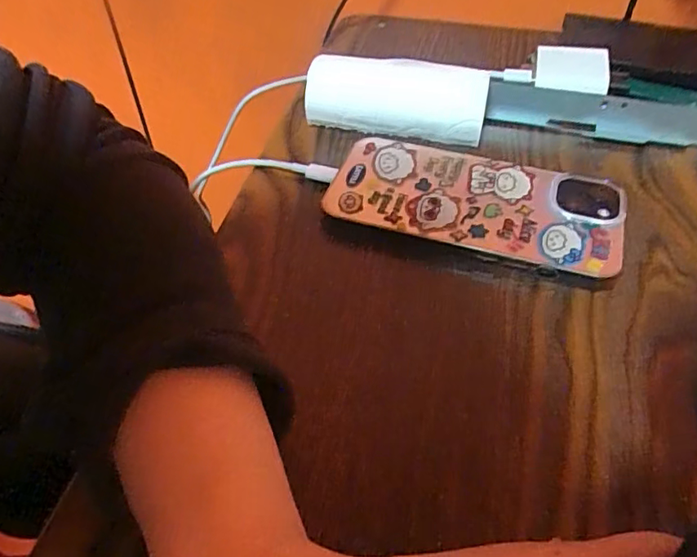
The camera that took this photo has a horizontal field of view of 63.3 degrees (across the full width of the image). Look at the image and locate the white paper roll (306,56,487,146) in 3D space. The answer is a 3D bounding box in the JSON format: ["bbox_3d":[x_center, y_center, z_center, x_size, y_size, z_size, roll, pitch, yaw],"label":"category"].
[{"bbox_3d":[0.026,-0.103,0.315,0.099,0.027,0.041,11,49,10],"label":"white paper roll"}]

